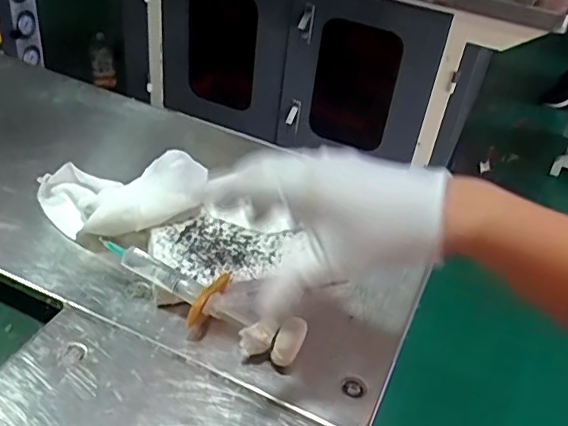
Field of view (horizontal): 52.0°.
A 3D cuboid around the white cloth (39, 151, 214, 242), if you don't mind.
[{"bbox_3d":[-0.145,-0.021,0.506,0.147,0.045,0.082,9,37,-1],"label":"white cloth"}]

